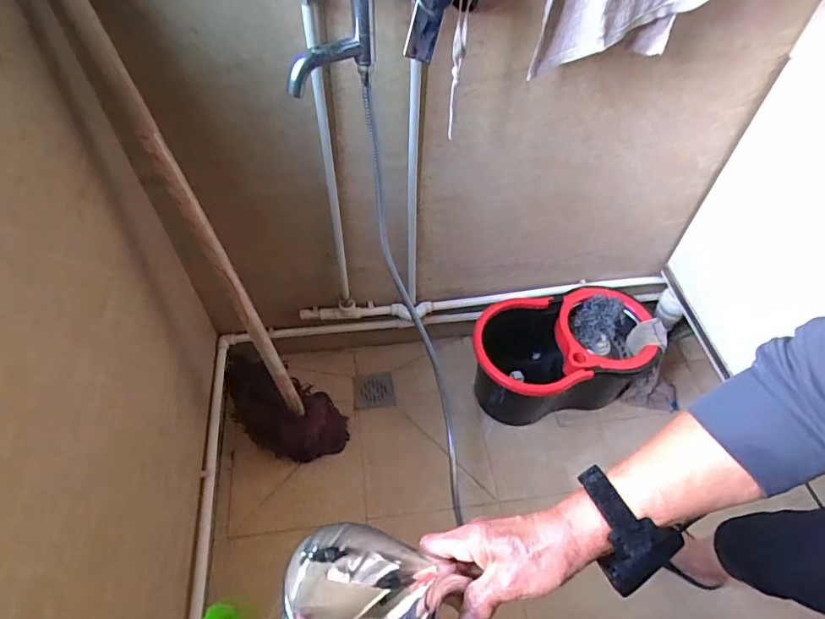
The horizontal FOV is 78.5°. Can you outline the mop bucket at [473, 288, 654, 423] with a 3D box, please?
[{"bbox_3d":[0.341,0.127,1.228,0.424,0.259,0.242,-9,53,-9],"label":"mop bucket"}]

